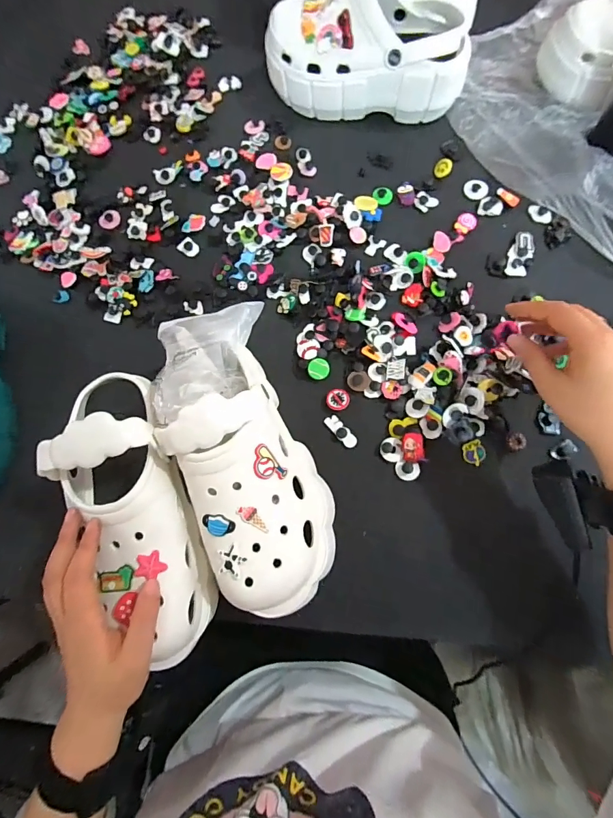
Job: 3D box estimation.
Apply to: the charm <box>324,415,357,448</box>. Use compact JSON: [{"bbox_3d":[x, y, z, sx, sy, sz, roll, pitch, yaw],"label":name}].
[{"bbox_3d":[0.037,0.024,0.416,0.015,0.008,0.042,-39,78,-7],"label":"charm"}]

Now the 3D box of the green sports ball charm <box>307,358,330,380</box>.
[{"bbox_3d":[0.014,-0.045,0.433,0.024,0.004,0.024,-1,76,2],"label":"green sports ball charm"}]

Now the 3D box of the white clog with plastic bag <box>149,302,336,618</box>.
[{"bbox_3d":[-0.057,0.041,0.353,0.123,0.113,0.272,-24,76,-4],"label":"white clog with plastic bag"}]

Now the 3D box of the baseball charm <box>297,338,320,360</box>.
[{"bbox_3d":[0.002,-0.068,0.440,0.025,0.004,0.025,-1,76,2],"label":"baseball charm"}]

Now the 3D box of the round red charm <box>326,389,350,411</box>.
[{"bbox_3d":[0.034,-0.010,0.424,0.024,0.006,0.024,-1,76,2],"label":"round red charm"}]

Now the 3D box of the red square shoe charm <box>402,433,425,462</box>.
[{"bbox_3d":[0.110,0.039,0.402,0.021,0.005,0.028,-8,92,17],"label":"red square shoe charm"}]

